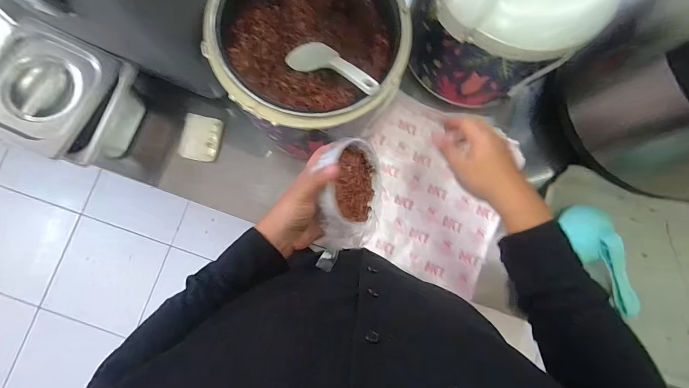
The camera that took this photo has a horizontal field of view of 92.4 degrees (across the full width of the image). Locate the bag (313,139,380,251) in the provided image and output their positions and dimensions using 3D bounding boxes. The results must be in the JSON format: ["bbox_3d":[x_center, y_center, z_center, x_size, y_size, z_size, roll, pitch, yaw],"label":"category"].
[{"bbox_3d":[0.009,0.002,0.385,0.072,0.088,0.123,2,83,-2],"label":"bag"}]

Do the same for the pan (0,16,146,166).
[{"bbox_3d":[-0.429,-0.145,0.524,0.181,0.110,0.170,22,83,1],"label":"pan"}]

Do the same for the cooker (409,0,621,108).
[{"bbox_3d":[0.229,-0.261,0.478,0.208,0.206,0.200,-44,87,-6],"label":"cooker"}]

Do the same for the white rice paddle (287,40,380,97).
[{"bbox_3d":[-0.018,-0.178,0.457,0.055,0.016,0.190,-45,49,-6],"label":"white rice paddle"}]

